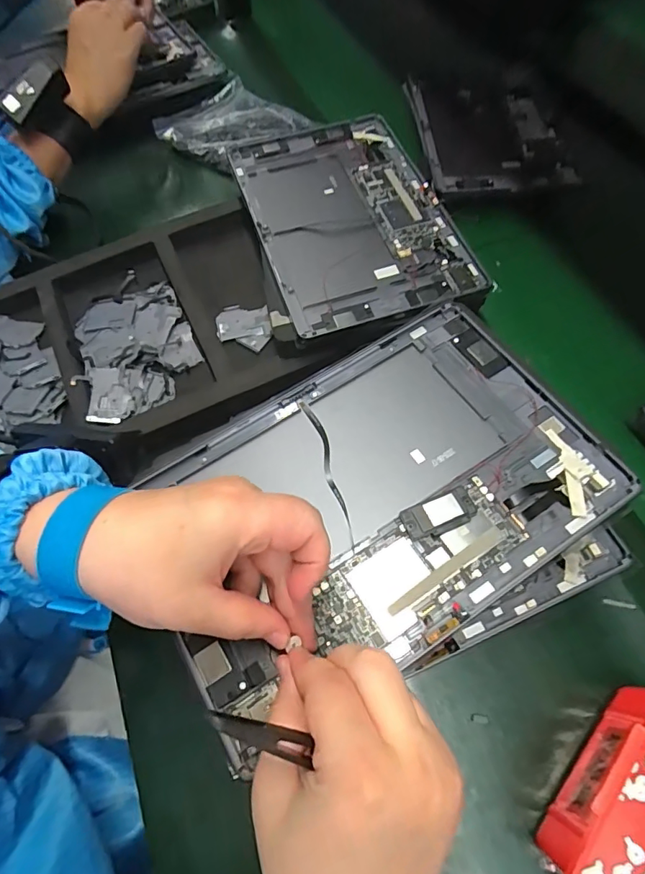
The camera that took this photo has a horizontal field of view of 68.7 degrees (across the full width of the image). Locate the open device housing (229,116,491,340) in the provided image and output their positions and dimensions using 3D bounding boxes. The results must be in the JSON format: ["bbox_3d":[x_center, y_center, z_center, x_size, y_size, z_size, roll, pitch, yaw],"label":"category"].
[{"bbox_3d":[0.022,-0.207,0.432,0.164,0.020,0.246,-16,65,-6],"label":"open device housing"}]

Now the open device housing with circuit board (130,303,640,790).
[{"bbox_3d":[0.030,0.031,0.274,0.255,0.014,0.166,-30,67,-12],"label":"open device housing with circuit board"}]

